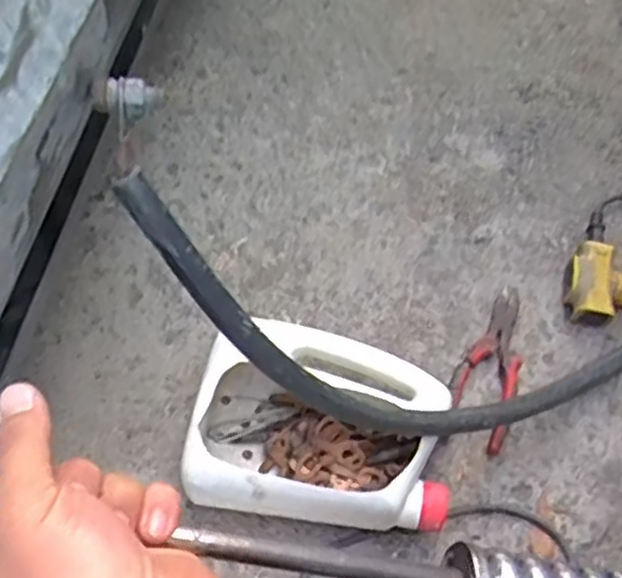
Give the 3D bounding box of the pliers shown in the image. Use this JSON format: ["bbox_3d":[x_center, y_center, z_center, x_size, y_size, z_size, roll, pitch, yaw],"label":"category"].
[{"bbox_3d":[0.181,0.072,0.758,0.058,0.025,0.178,17,63,10],"label":"pliers"}]

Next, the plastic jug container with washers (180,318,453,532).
[{"bbox_3d":[0.013,0.124,0.698,0.228,0.094,0.174,9,62,6],"label":"plastic jug container with washers"}]

